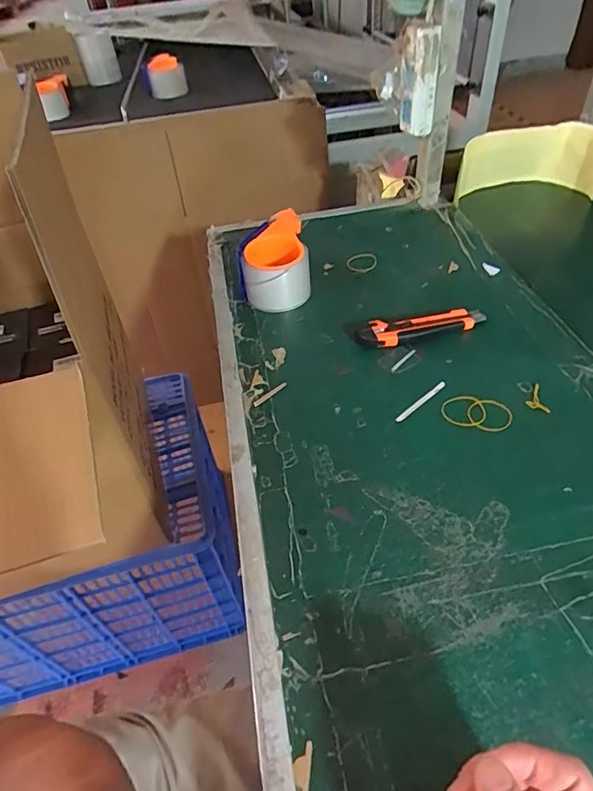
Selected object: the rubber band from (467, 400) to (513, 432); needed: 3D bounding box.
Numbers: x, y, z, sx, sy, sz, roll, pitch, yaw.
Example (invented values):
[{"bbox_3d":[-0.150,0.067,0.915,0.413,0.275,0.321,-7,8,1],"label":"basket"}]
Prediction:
[{"bbox_3d":[0.198,0.021,0.492,0.042,0.004,0.039,-5,51,6],"label":"rubber band"}]

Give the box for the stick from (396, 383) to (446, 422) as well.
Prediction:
[{"bbox_3d":[0.132,0.007,0.512,0.076,0.004,0.007,-32,51,-25],"label":"stick"}]

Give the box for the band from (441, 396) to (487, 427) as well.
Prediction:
[{"bbox_3d":[0.173,0.015,0.499,0.044,0.004,0.039,19,50,22],"label":"band"}]

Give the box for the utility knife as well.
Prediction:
[{"bbox_3d":[0.151,-0.082,0.581,0.159,0.017,0.041,-10,45,-5],"label":"utility knife"}]

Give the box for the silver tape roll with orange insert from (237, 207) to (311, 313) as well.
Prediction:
[{"bbox_3d":[-0.034,-0.188,0.669,0.097,0.071,0.144,-6,45,-1],"label":"silver tape roll with orange insert"}]

